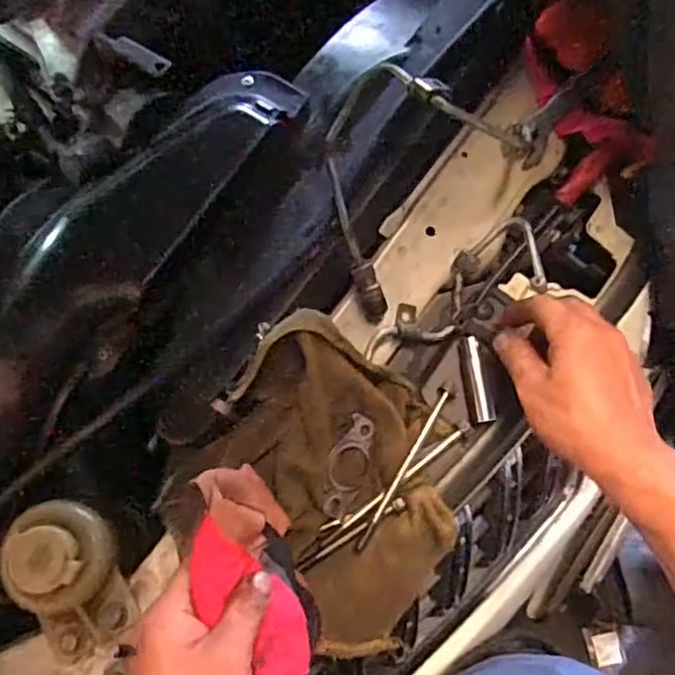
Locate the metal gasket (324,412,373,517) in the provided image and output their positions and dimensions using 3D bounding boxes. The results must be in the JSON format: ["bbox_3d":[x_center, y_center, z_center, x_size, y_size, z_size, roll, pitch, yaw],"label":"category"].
[{"bbox_3d":[0.009,0.094,0.479,0.037,0.007,0.071,31,82,-29],"label":"metal gasket"}]

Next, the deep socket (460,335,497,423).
[{"bbox_3d":[0.105,0.031,0.499,0.016,0.016,0.064,-8,75,-3],"label":"deep socket"}]

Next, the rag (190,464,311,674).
[{"bbox_3d":[-0.050,0.155,0.396,0.051,0.081,0.153,-14,81,-4],"label":"rag"}]

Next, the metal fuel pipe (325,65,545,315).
[{"bbox_3d":[0.059,-0.137,0.475,0.118,0.103,0.213,42,79,10],"label":"metal fuel pipe"}]

